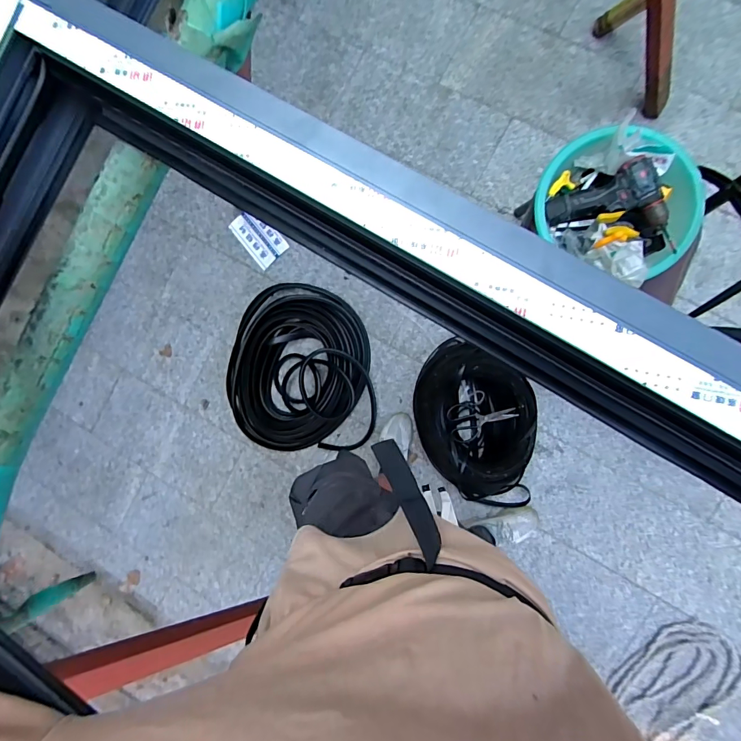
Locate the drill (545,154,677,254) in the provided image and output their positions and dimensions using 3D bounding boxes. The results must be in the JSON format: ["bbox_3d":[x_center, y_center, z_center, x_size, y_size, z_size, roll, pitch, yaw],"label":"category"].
[{"bbox_3d":[0.491,-0.306,0.827,0.208,0.081,0.184,-20,86,8],"label":"drill"}]

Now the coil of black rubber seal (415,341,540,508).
[{"bbox_3d":[0.332,0.174,1.308,0.371,0.145,0.546,-1,89,6],"label":"coil of black rubber seal"}]

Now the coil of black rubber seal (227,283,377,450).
[{"bbox_3d":[-0.267,-0.012,1.472,0.547,0.124,0.613,-2,90,5],"label":"coil of black rubber seal"}]

